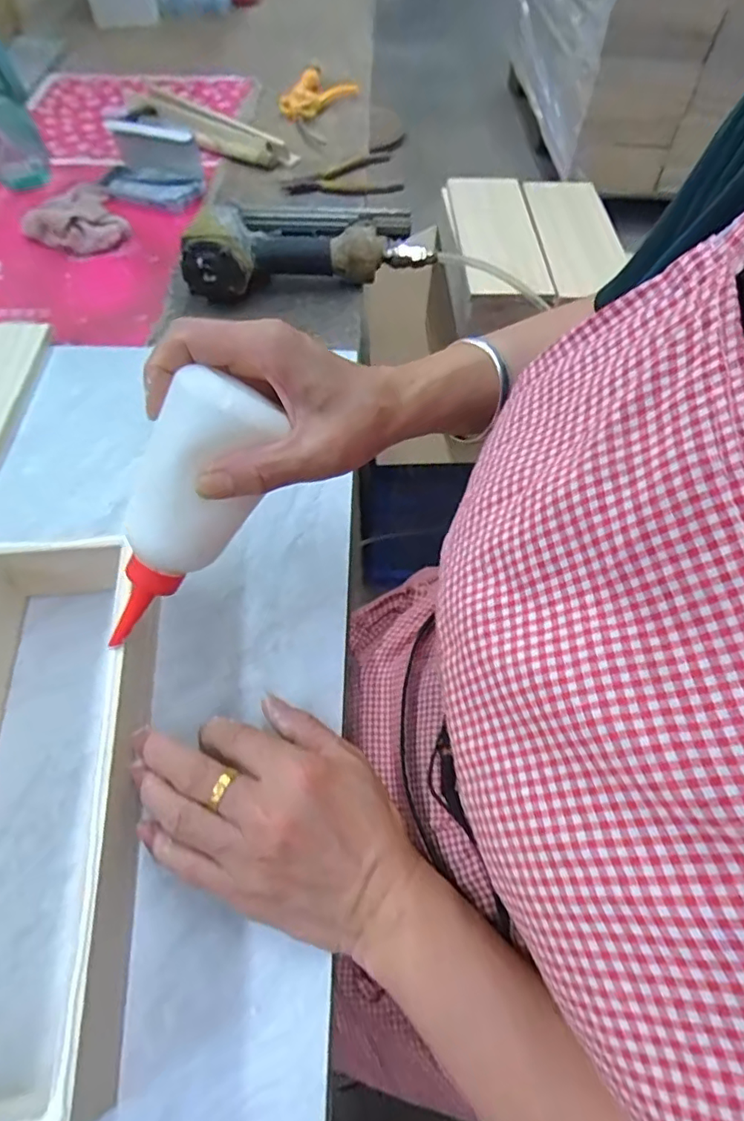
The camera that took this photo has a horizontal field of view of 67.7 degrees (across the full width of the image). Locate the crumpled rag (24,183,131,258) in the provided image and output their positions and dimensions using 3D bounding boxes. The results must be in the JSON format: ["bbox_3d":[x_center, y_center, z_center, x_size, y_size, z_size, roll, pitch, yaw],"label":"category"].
[{"bbox_3d":[-0.360,-0.413,0.662,0.106,0.021,0.153,-26,63,-18],"label":"crumpled rag"}]

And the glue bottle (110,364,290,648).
[{"bbox_3d":[-0.101,-0.023,0.284,0.043,0.151,0.047,38,24,18],"label":"glue bottle"}]

